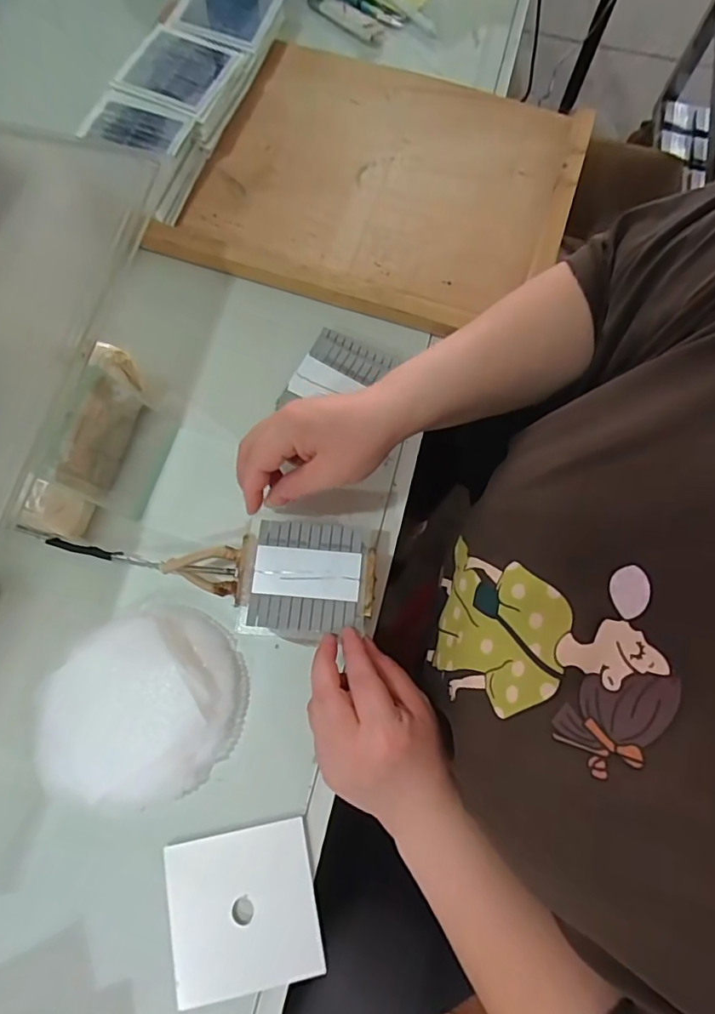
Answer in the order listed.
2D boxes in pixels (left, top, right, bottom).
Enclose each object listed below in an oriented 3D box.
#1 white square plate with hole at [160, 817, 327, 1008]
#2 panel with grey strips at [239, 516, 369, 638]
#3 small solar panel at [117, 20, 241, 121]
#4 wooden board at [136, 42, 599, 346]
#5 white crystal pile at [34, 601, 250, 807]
[{"bbox_3d":[-0.078,0.275,0.361,0.098,0.004,0.095,-10,74,-4],"label":"white square plate with hole"},{"bbox_3d":[-0.038,0.052,0.388,0.090,0.008,0.084,5,74,1],"label":"panel with grey strips"},{"bbox_3d":[-0.176,-0.434,0.519,0.102,0.012,0.097,25,75,6],"label":"small solar panel"},{"bbox_3d":[0.028,-0.331,0.528,0.361,0.033,0.317,20,75,5],"label":"wooden board"},{"bbox_3d":[-0.151,0.142,0.382,0.125,0.041,0.135,0,74,-1],"label":"white crystal pile"}]

